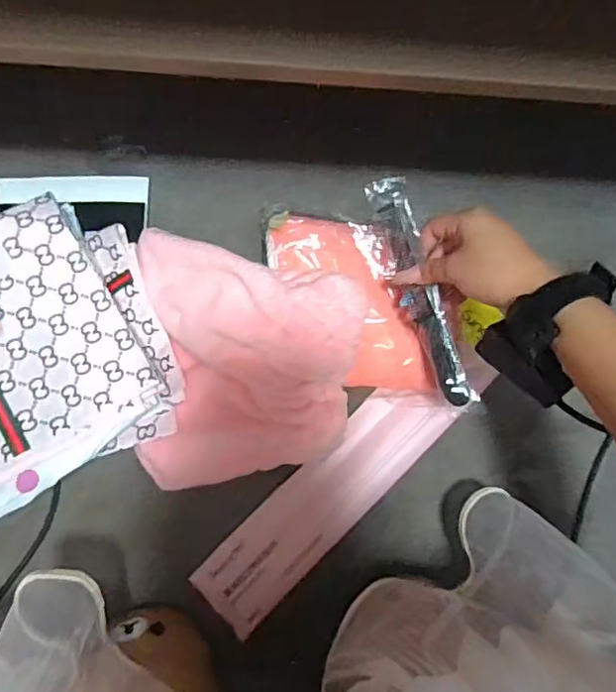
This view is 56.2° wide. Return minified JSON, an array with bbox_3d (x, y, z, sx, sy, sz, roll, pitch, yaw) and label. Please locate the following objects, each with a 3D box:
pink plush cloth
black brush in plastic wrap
[{"bbox_3d":[-0.052,0.010,0.462,0.187,0.054,0.202,0,86,-5],"label":"pink plush cloth"},{"bbox_3d":[0.094,-0.042,0.478,0.027,0.030,0.194,-21,96,-8],"label":"black brush in plastic wrap"}]

